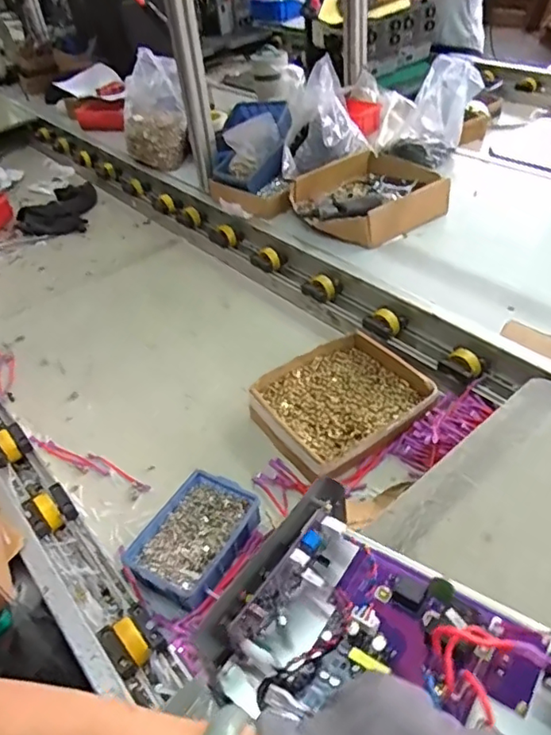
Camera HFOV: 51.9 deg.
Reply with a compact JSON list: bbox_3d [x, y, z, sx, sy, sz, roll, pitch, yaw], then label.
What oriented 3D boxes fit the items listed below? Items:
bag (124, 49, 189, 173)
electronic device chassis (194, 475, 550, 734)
[{"bbox_3d":[-0.290,-0.607,1.385,0.150,0.133,0.273,-6,82,3],"label":"bag"},{"bbox_3d":[0.077,0.181,0.350,0.211,0.084,0.145,25,51,32],"label":"electronic device chassis"}]

